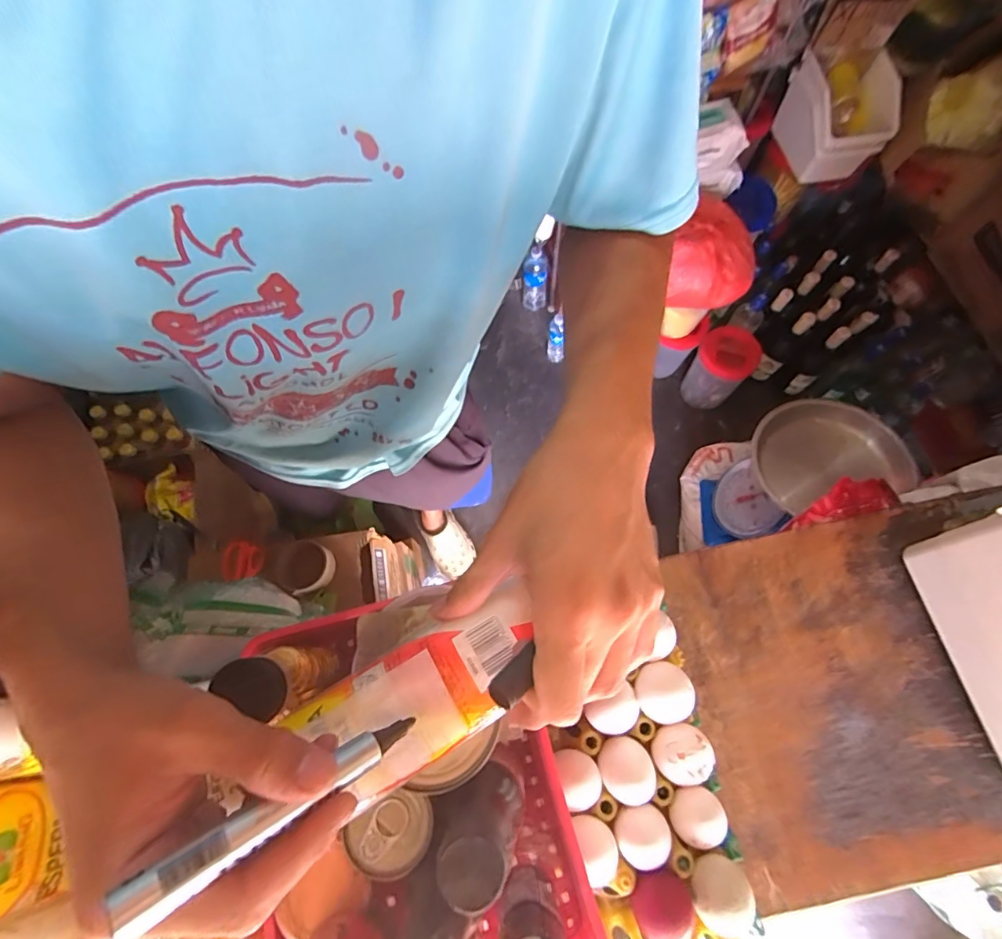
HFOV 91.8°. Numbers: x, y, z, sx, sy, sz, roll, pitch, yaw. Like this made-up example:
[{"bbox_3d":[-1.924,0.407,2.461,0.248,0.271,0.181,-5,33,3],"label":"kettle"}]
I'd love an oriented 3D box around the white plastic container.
[{"bbox_3d":[0.910,-0.941,1.310,0.244,0.187,0.281,-4,70,-1],"label":"white plastic container"}]

